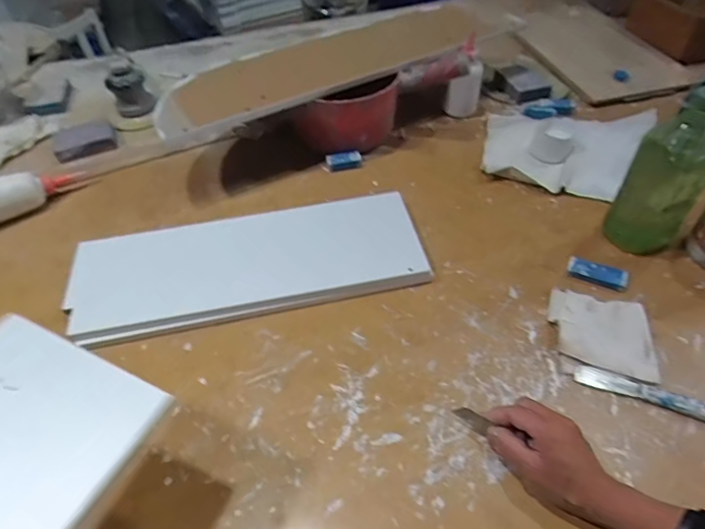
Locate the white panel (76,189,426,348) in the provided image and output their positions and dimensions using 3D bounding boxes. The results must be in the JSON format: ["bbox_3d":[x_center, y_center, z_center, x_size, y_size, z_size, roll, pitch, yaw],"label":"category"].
[{"bbox_3d":[-0.131,-0.001,0.617,0.439,0.023,0.138,-10,68,-6],"label":"white panel"}]

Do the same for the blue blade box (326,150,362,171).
[{"bbox_3d":[-0.013,-0.171,0.773,0.058,0.019,0.023,-8,50,-4],"label":"blue blade box"}]

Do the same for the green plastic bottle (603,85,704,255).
[{"bbox_3d":[0.392,-0.112,0.583,0.087,0.206,0.084,32,58,26],"label":"green plastic bottle"}]

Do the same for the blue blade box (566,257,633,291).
[{"bbox_3d":[0.313,0.012,0.603,0.071,0.014,0.026,21,54,19],"label":"blue blade box"}]

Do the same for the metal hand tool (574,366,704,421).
[{"bbox_3d":[0.312,0.135,0.498,0.140,0.015,0.021,16,52,16],"label":"metal hand tool"}]

